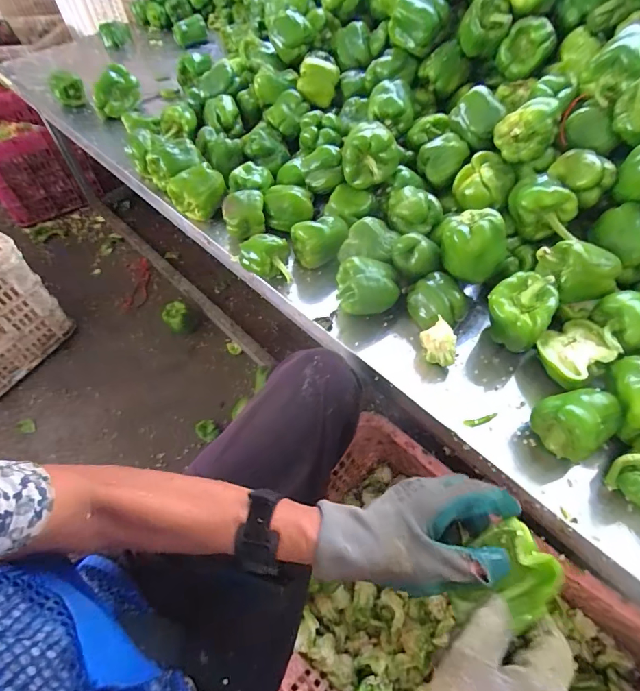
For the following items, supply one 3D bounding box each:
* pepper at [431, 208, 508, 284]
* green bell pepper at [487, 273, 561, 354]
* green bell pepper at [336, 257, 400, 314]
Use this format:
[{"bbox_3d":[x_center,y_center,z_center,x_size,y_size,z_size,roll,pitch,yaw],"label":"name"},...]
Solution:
[{"bbox_3d":[0.207,-0.139,0.576,0.095,0.075,0.069,18,58,15],"label":"pepper"},{"bbox_3d":[0.260,-0.044,0.546,0.078,0.094,0.073,32,63,23],"label":"green bell pepper"},{"bbox_3d":[0.069,-0.089,0.604,0.088,0.062,0.061,-1,55,3],"label":"green bell pepper"}]

